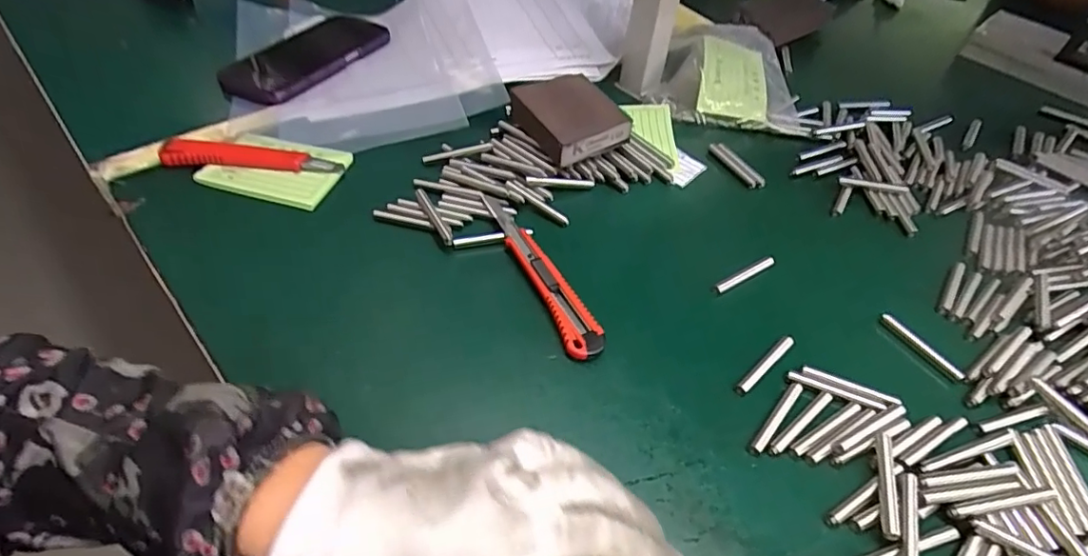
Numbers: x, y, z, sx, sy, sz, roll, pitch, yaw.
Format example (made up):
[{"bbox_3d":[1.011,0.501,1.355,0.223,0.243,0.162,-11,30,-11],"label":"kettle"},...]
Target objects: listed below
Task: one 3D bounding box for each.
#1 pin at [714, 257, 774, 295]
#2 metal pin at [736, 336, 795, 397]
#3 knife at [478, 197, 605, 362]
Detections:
[{"bbox_3d":[0.144,-0.002,0.410,0.057,0.005,0.007,-23,54,-26],"label":"pin"},{"bbox_3d":[0.139,0.054,0.360,0.059,0.006,0.006,-32,58,-31],"label":"metal pin"},{"bbox_3d":[-0.005,-0.006,0.397,0.023,0.015,0.156,-17,51,-22],"label":"knife"}]

